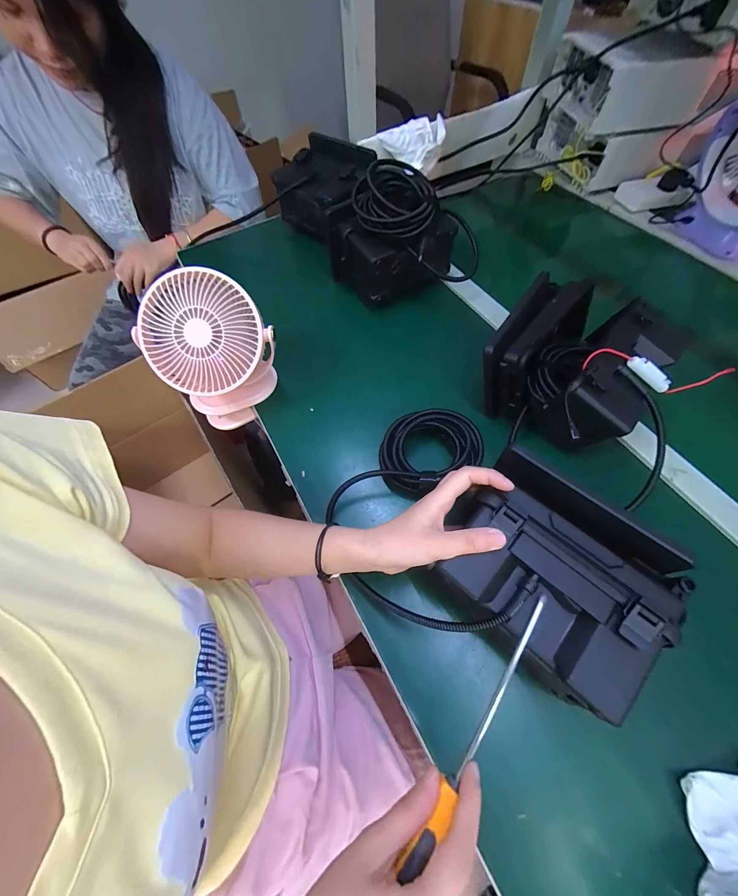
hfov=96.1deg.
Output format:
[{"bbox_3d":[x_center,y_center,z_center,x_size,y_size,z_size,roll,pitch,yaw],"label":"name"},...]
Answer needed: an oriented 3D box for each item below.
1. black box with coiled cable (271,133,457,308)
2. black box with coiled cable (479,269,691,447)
[{"bbox_3d":[-0.018,-0.424,0.588,0.168,0.131,0.399,-32,65,-15],"label":"black box with coiled cable"},{"bbox_3d":[0.260,-0.110,0.419,0.176,0.106,0.189,39,69,21],"label":"black box with coiled cable"}]

